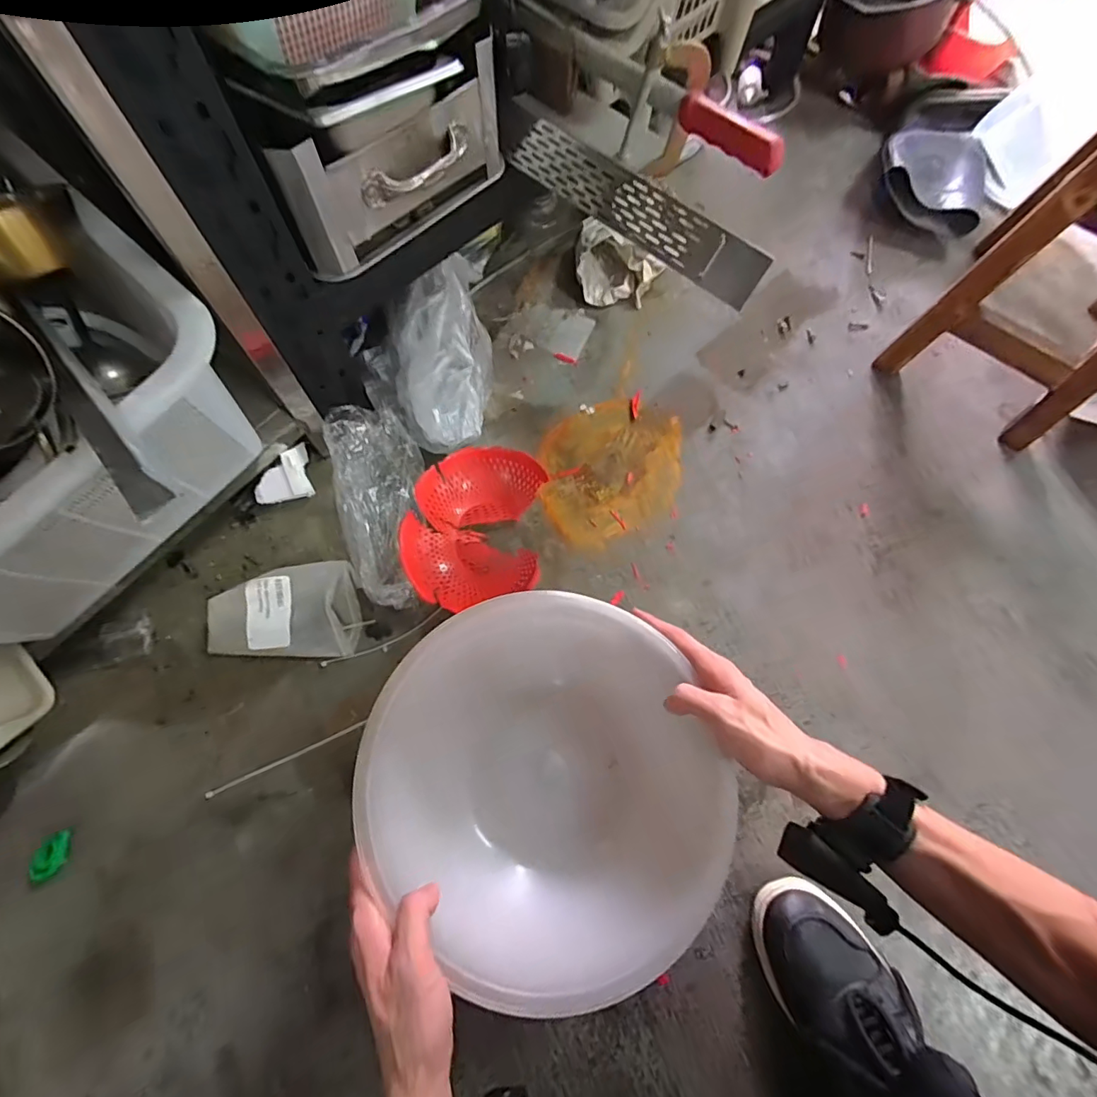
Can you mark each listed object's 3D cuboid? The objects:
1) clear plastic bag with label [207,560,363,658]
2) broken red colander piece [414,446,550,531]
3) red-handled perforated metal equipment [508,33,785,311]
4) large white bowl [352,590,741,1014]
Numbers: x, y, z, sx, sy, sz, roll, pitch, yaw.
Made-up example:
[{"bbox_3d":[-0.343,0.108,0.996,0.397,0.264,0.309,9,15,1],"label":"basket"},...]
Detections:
[{"bbox_3d":[-0.317,0.075,0.606,0.174,0.046,0.108,-1,69,-2],"label":"clear plastic bag with label"},{"bbox_3d":[-0.088,-0.080,0.662,0.164,0.054,0.087,-13,70,-6],"label":"broken red colander piece"},{"bbox_3d":[0.108,-0.435,0.564,0.372,0.104,0.106,41,74,13],"label":"red-handled perforated metal equipment"},{"bbox_3d":[0.000,0.197,0.438,0.284,0.103,0.273,0,69,-1],"label":"large white bowl"}]

